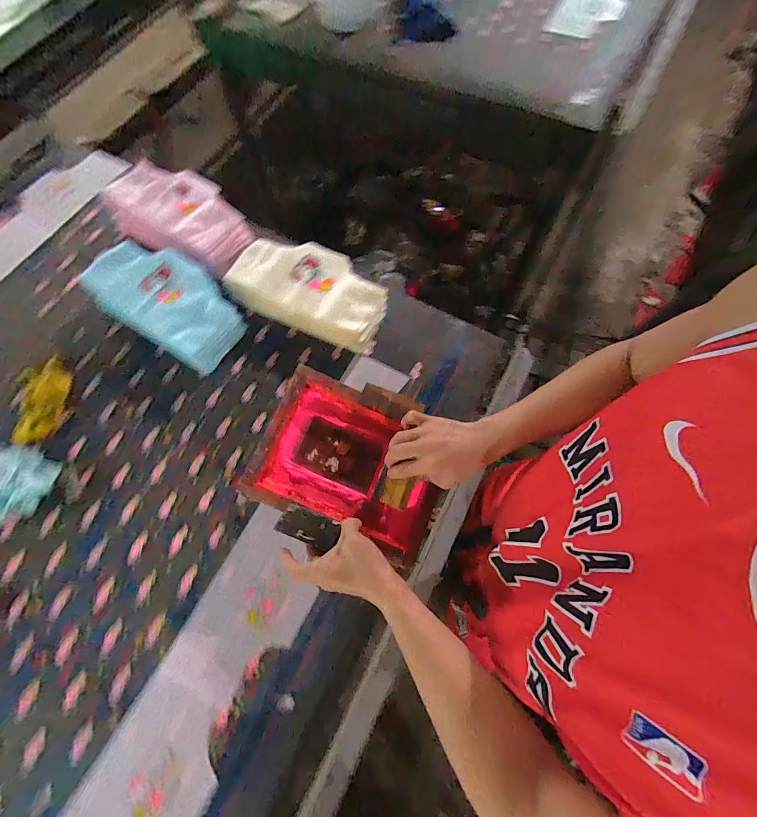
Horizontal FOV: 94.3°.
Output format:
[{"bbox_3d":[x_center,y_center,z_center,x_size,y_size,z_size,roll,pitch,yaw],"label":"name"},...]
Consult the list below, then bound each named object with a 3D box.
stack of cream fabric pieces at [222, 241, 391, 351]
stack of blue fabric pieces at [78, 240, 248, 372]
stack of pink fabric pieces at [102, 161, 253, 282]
[{"bbox_3d":[-0.127,-0.226,0.682,0.289,0.084,0.147,24,72,7],"label":"stack of cream fabric pieces"},{"bbox_3d":[-0.389,-0.208,0.645,0.295,0.067,0.164,34,75,9],"label":"stack of blue fabric pieces"},{"bbox_3d":[-0.405,-0.399,0.722,0.297,0.065,0.159,29,73,9],"label":"stack of pink fabric pieces"}]

